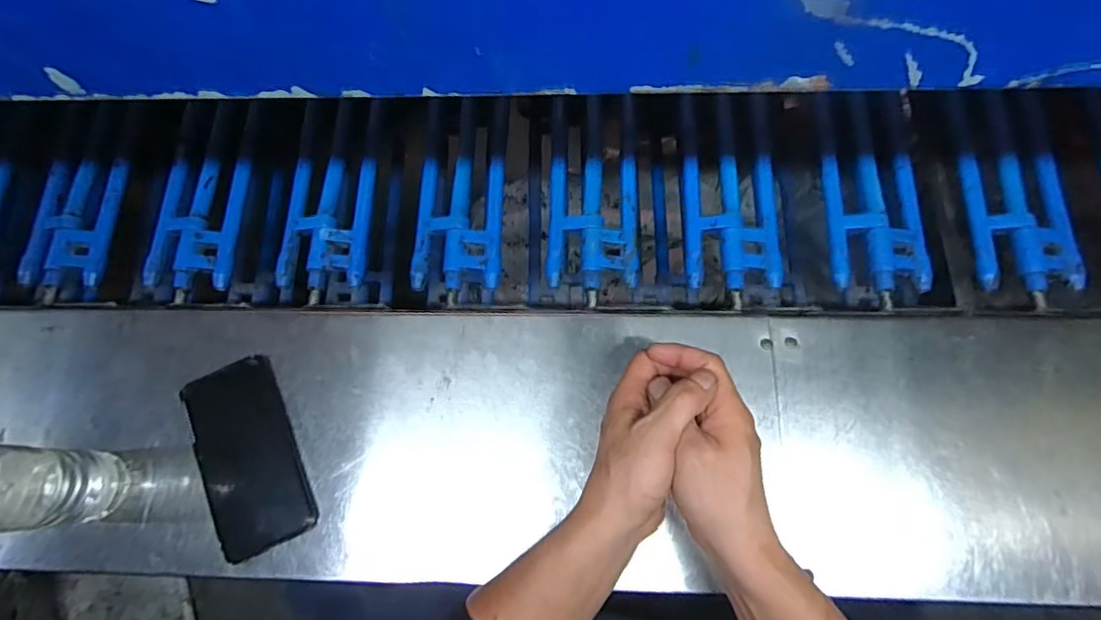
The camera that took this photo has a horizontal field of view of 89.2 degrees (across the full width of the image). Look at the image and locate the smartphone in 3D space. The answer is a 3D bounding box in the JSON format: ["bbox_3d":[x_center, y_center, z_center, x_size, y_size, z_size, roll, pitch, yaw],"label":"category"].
[{"bbox_3d":[-0.264,0.124,0.484,0.081,0.012,0.163,-26,74,-4],"label":"smartphone"}]

